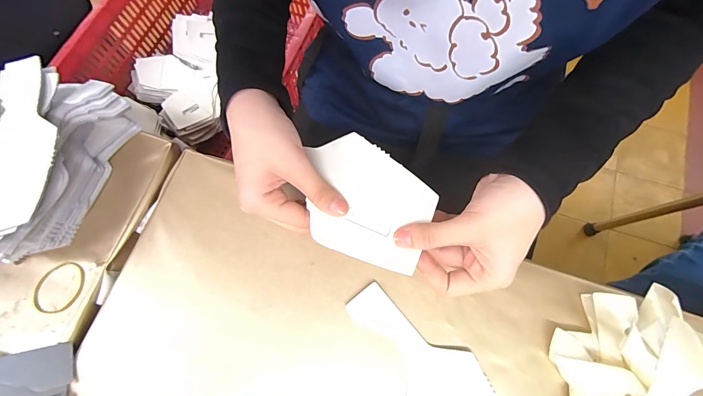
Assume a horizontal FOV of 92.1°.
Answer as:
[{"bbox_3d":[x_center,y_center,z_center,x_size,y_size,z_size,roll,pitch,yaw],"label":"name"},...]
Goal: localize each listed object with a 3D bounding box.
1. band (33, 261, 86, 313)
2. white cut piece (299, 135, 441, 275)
[{"bbox_3d":[-0.279,0.085,0.323,0.043,0.006,0.047,0,73,0],"label":"band"},{"bbox_3d":[0.011,0.000,0.265,0.102,0.008,0.089,20,77,11],"label":"white cut piece"}]

